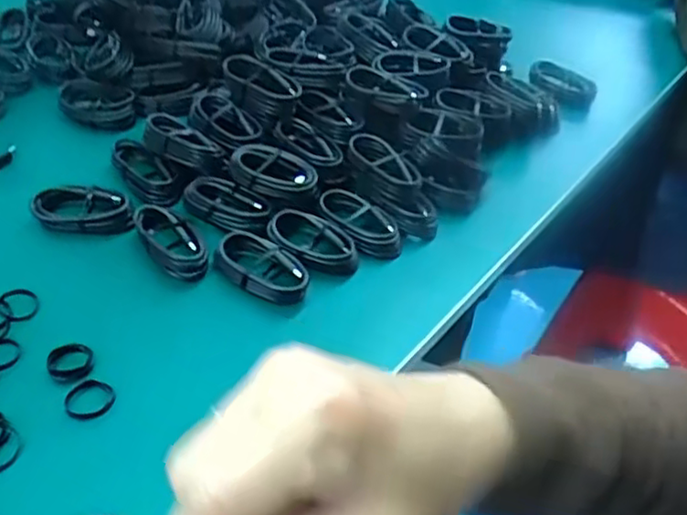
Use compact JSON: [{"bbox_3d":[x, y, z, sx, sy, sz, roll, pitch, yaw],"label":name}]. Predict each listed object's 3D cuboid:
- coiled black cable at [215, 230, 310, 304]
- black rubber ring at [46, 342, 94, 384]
[{"bbox_3d":[-0.057,0.006,0.485,0.071,0.022,0.034,20,44,17],"label":"coiled black cable"},{"bbox_3d":[-0.170,0.065,0.421,0.027,0.011,0.023,-19,46,-24],"label":"black rubber ring"}]

